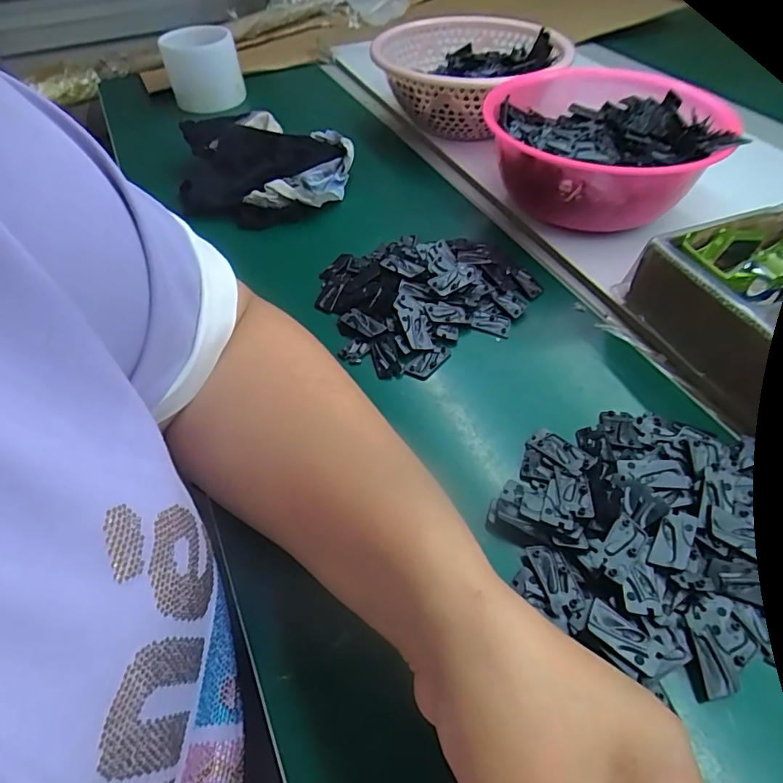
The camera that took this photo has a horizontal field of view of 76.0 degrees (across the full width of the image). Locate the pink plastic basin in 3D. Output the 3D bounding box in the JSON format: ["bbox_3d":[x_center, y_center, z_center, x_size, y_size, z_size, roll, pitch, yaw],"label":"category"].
[{"bbox_3d":[0.170,-0.200,0.433,0.170,0.083,0.182,-1,51,1],"label":"pink plastic basin"}]

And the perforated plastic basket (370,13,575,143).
[{"bbox_3d":[0.073,-0.340,0.556,0.214,0.083,0.201,-1,51,1],"label":"perforated plastic basket"}]

